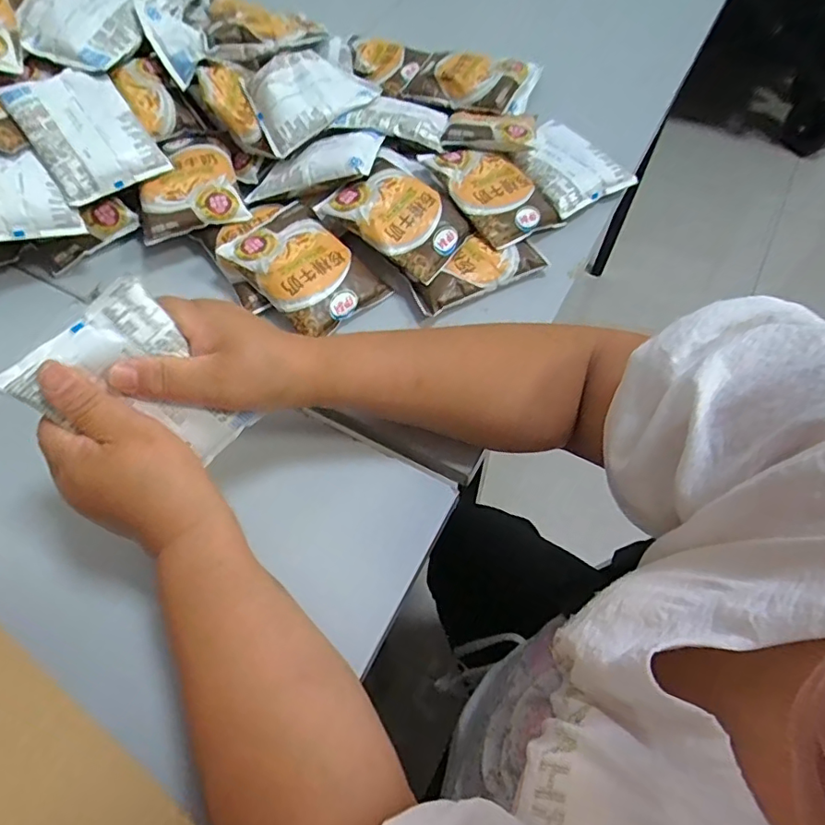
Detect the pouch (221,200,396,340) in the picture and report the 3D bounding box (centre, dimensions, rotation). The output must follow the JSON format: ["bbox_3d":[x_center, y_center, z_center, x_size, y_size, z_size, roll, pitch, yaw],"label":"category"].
[{"bbox_3d":[-0.096,-0.129,0.485,0.120,0.035,0.089,39,69,20],"label":"pouch"}]

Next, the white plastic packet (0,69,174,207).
[{"bbox_3d":[-0.302,-0.260,0.496,0.095,0.015,0.122,-35,88,-16],"label":"white plastic packet"}]

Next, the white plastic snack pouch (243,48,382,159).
[{"bbox_3d":[-0.103,-0.315,0.531,0.123,0.032,0.083,-37,92,-15],"label":"white plastic snack pouch"}]

